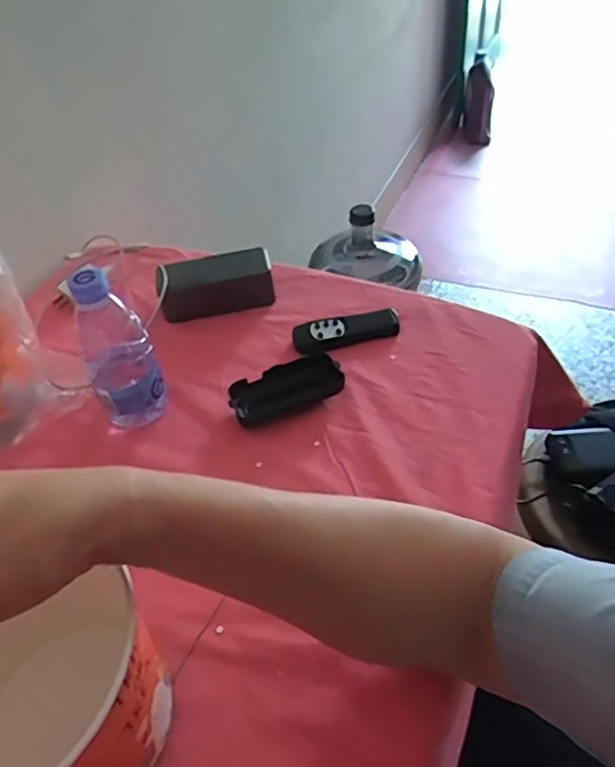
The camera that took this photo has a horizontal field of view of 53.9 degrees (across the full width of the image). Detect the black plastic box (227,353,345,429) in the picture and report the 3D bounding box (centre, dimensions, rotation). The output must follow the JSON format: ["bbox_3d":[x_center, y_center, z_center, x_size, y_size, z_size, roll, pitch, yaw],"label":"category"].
[{"bbox_3d":[-0.021,0.006,0.597,0.108,0.027,0.053,-18,50,-11],"label":"black plastic box"}]

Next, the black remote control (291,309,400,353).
[{"bbox_3d":[0.042,-0.057,0.658,0.115,0.017,0.039,-6,48,0],"label":"black remote control"}]

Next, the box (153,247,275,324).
[{"bbox_3d":[-0.107,-0.117,0.705,0.130,0.048,0.058,-10,49,-4],"label":"box"}]

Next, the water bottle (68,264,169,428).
[{"bbox_3d":[-0.174,-0.027,0.554,0.065,0.156,0.053,-21,50,-13],"label":"water bottle"}]

